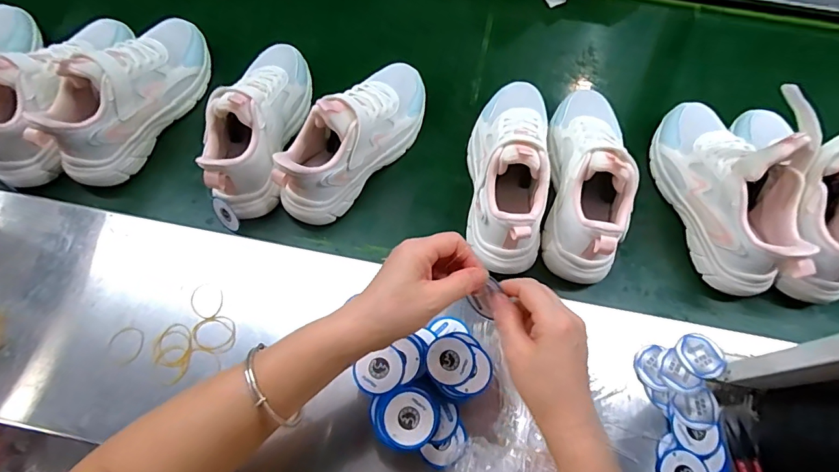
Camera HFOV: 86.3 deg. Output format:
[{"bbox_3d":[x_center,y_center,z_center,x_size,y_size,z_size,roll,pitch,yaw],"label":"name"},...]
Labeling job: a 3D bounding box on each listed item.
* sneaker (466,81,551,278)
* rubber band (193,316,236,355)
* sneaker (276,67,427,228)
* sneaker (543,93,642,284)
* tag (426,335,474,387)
[{"bbox_3d":[0.110,-0.093,0.544,0.085,0.125,0.255,7,66,2],"label":"sneaker"},{"bbox_3d":[-0.218,0.107,0.478,0.042,0.004,0.041,4,65,-9],"label":"rubber band"},{"bbox_3d":[-0.076,-0.131,0.558,0.078,0.115,0.243,34,70,13],"label":"sneaker"},{"bbox_3d":[0.201,-0.076,0.538,0.084,0.119,0.248,8,66,2],"label":"sneaker"},{"bbox_3d":[0.030,0.121,0.437,0.046,0.006,0.046,1,69,-3],"label":"tag"}]

